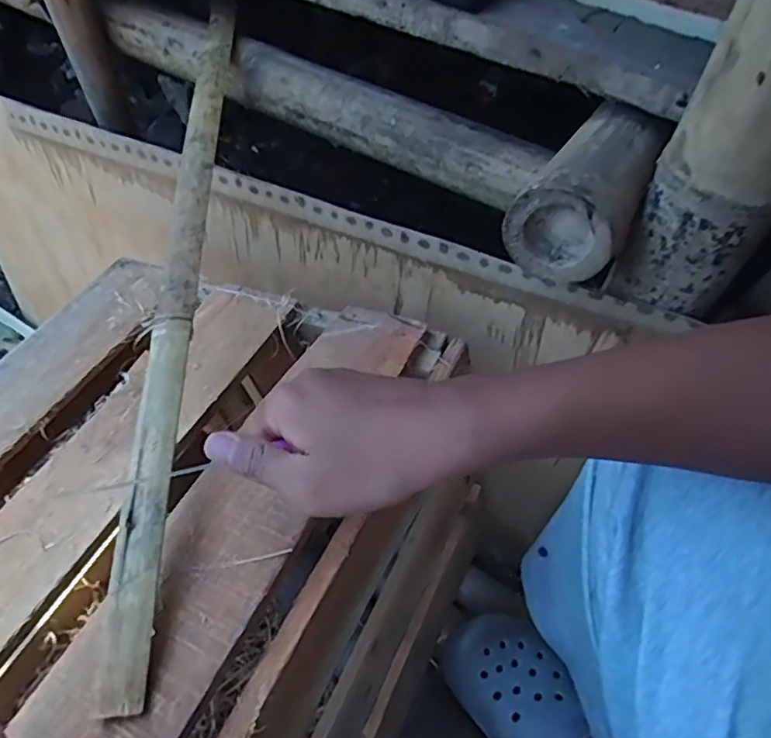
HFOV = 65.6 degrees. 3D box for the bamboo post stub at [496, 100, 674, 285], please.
[{"bbox_3d":[0.156,-0.136,0.449,0.076,0.067,0.146,27,54,18],"label":"bamboo post stub"}]

